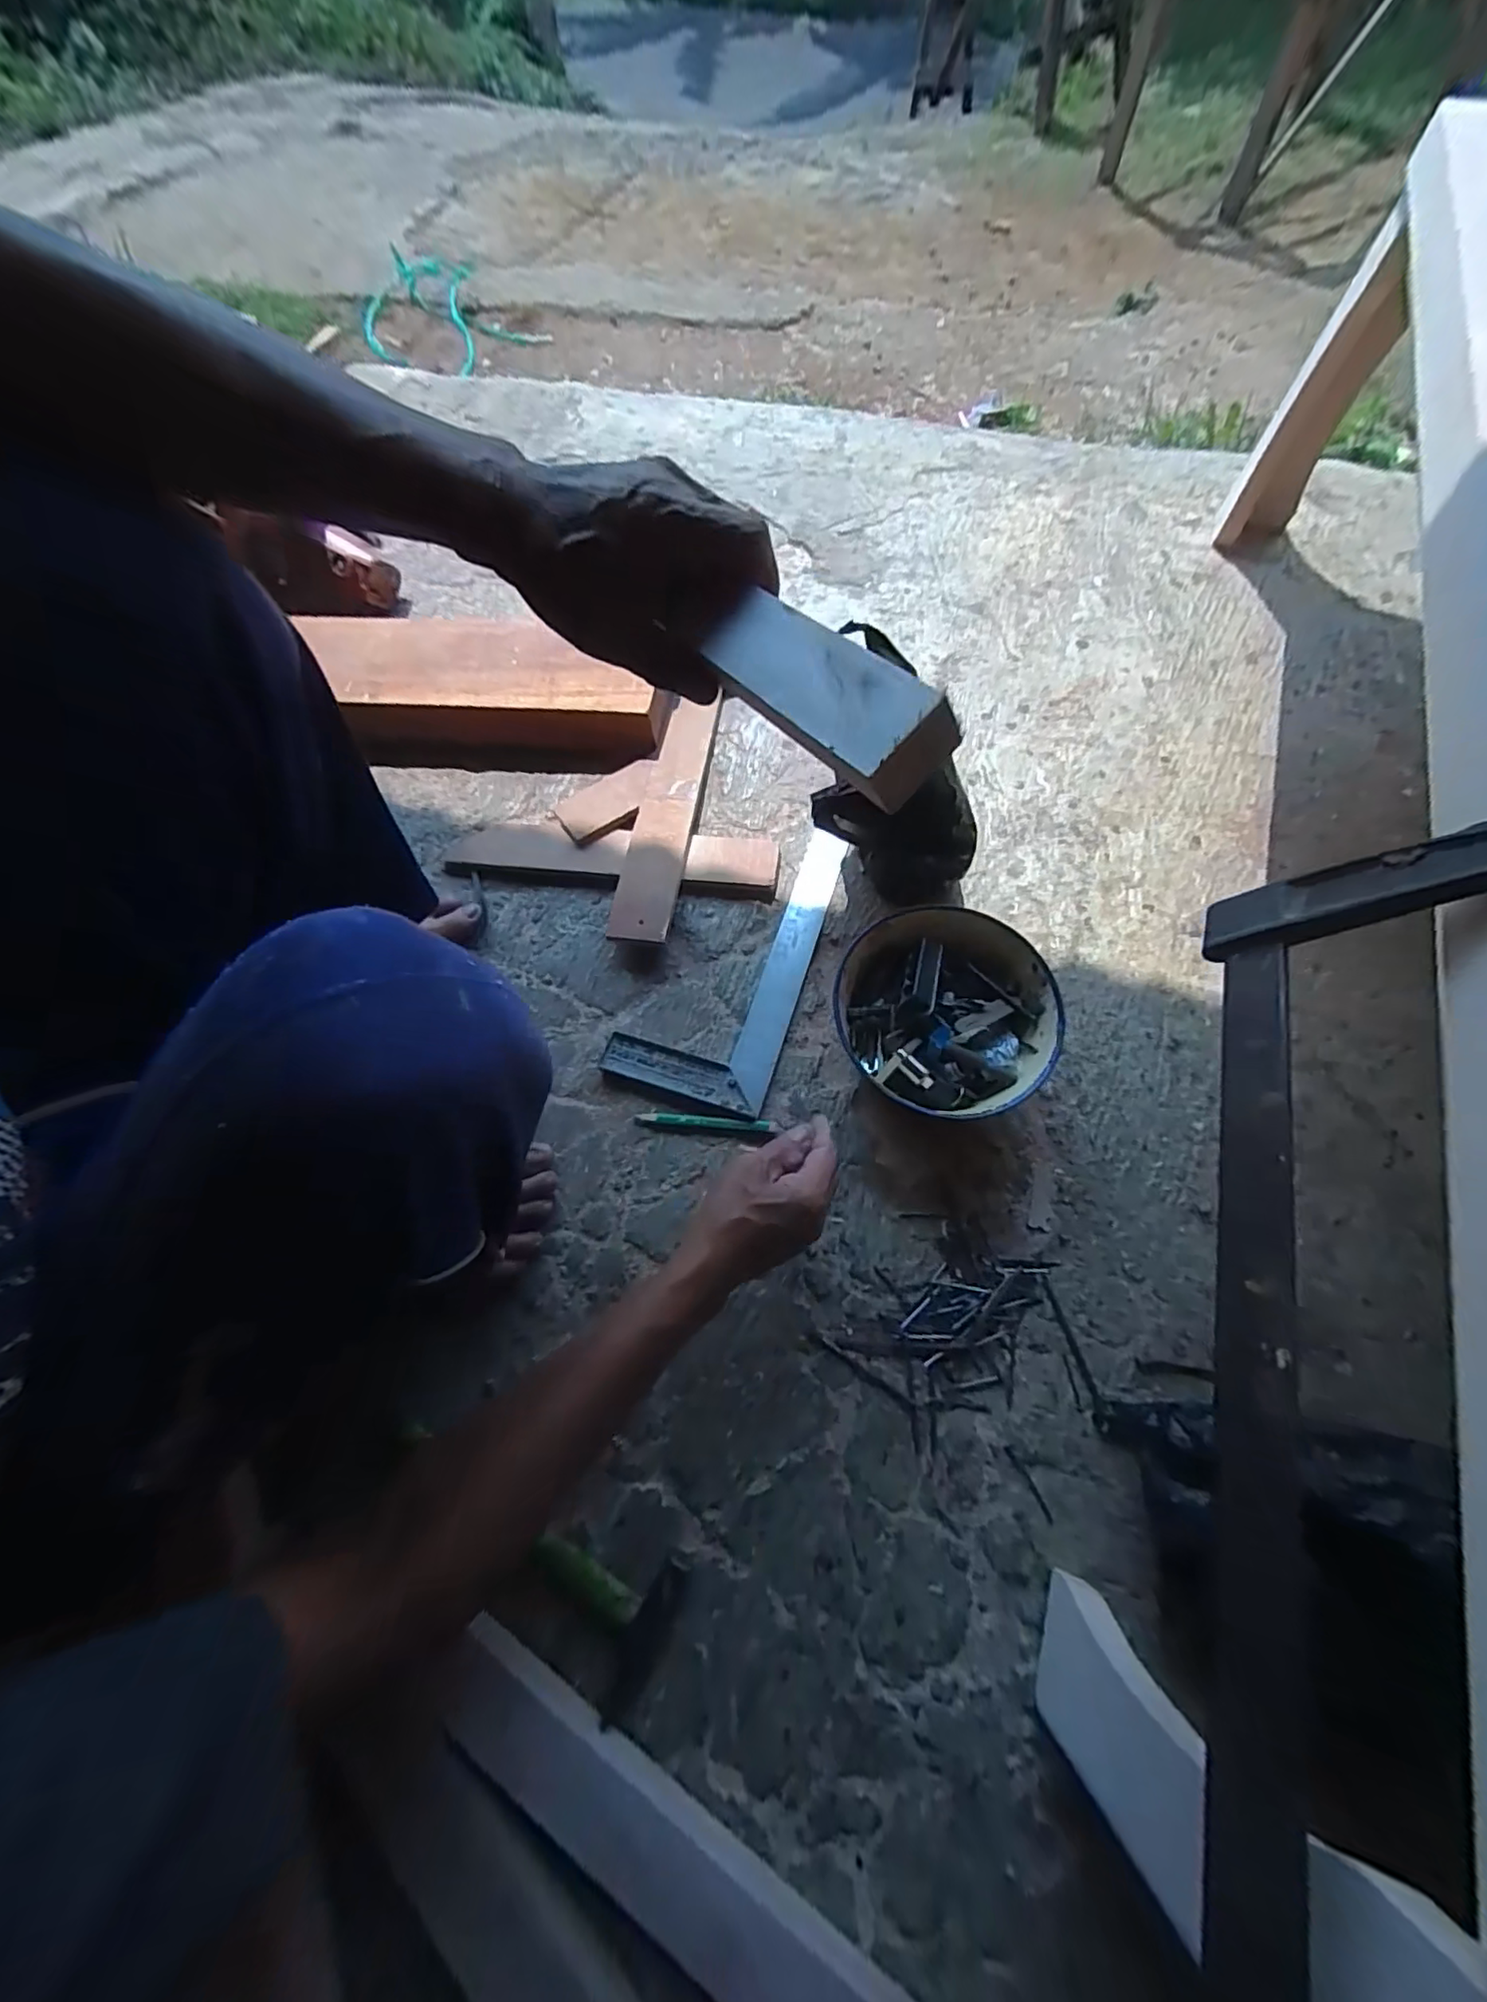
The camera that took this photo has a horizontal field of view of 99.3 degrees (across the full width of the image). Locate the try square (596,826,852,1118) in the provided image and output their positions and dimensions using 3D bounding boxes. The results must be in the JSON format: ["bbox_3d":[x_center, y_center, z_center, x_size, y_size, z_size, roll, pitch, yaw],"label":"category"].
[{"bbox_3d":[-0.009,-0.054,0.645,0.153,0.012,0.326,16,68,10],"label":"try square"}]

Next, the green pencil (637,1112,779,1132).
[{"bbox_3d":[-0.035,0.110,0.572,0.122,0.008,0.010,4,66,4],"label":"green pencil"}]

